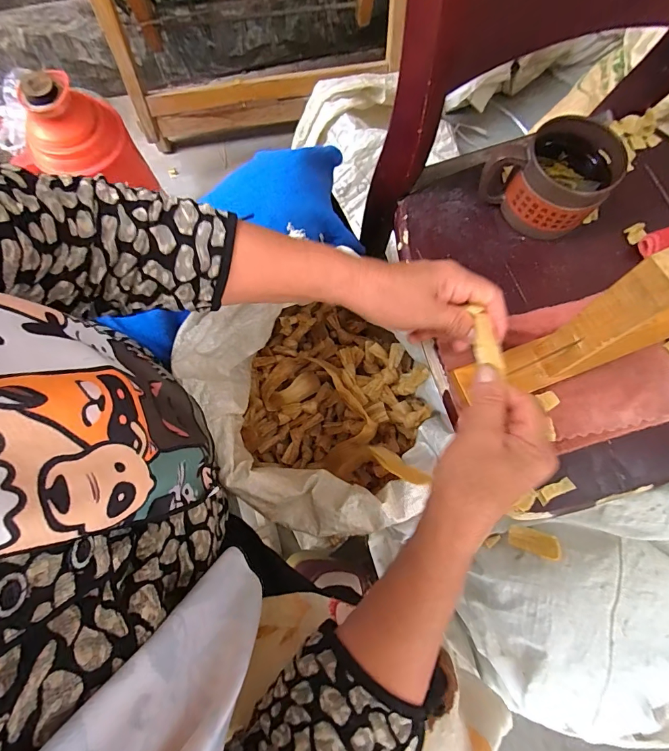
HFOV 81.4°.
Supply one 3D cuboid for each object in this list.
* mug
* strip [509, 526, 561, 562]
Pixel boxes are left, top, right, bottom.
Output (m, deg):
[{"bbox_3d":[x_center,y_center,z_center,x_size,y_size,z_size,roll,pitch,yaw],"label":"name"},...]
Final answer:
[{"bbox_3d":[0.230,-0.212,0.419,0.113,0.073,0.099,38,78,8],"label":"mug"},{"bbox_3d":[0.257,0.213,0.500,0.060,0.004,0.029,8,71,41],"label":"strip"}]

